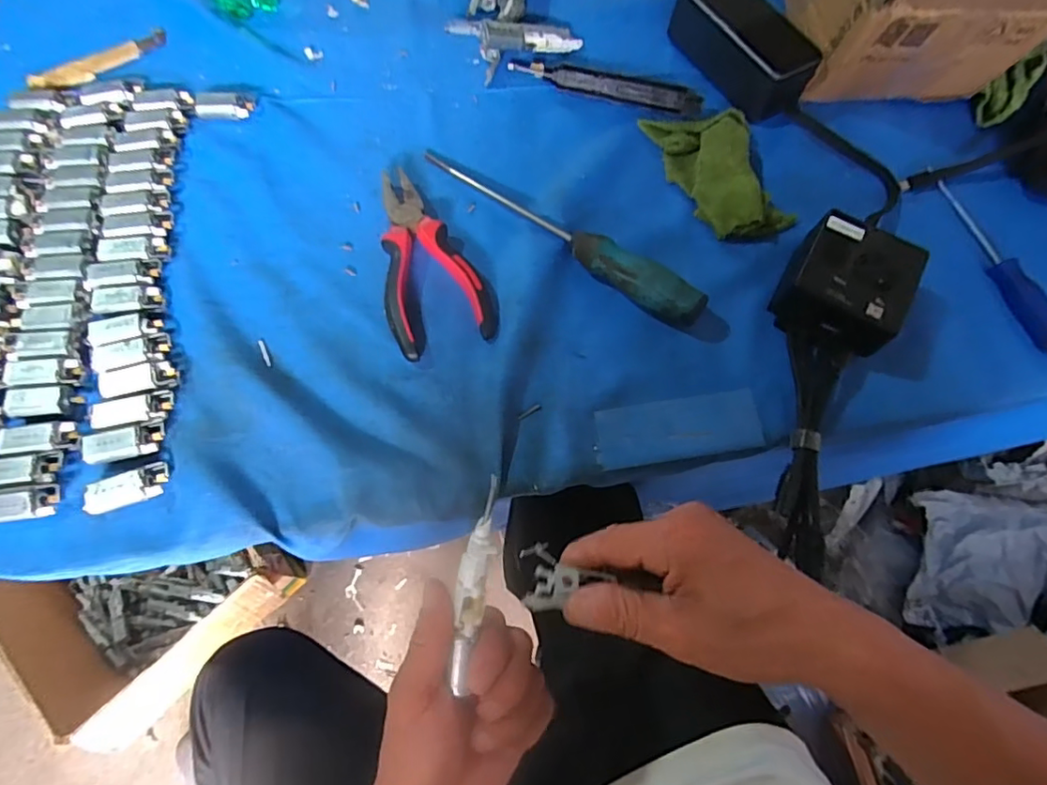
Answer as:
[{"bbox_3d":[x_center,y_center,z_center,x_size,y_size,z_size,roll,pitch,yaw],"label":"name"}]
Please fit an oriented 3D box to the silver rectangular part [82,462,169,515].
[{"bbox_3d":[-0.245,0.060,0.342,0.046,0.011,0.020,-22,72,-11],"label":"silver rectangular part"}]

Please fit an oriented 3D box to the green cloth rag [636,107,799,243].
[{"bbox_3d":[0.159,-0.184,0.449,0.077,0.025,0.129,-13,70,-8],"label":"green cloth rag"}]

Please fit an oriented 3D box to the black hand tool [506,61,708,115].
[{"bbox_3d":[0.071,-0.263,0.473,0.162,0.013,0.019,16,69,4],"label":"black hand tool"}]

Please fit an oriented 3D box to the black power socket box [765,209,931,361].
[{"bbox_3d":[0.224,-0.073,0.393,0.075,0.048,0.084,29,70,8],"label":"black power socket box"}]

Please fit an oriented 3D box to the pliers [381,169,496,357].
[{"bbox_3d":[-0.073,-0.101,0.408,0.073,0.019,0.151,-17,71,-9],"label":"pliers"}]

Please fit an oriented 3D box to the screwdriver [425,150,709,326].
[{"bbox_3d":[0.023,-0.124,0.416,0.247,0.031,0.026,37,72,11],"label":"screwdriver"}]

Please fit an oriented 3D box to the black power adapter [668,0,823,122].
[{"bbox_3d":[0.188,-0.301,0.478,0.059,0.051,0.132,-32,74,-13],"label":"black power adapter"}]

